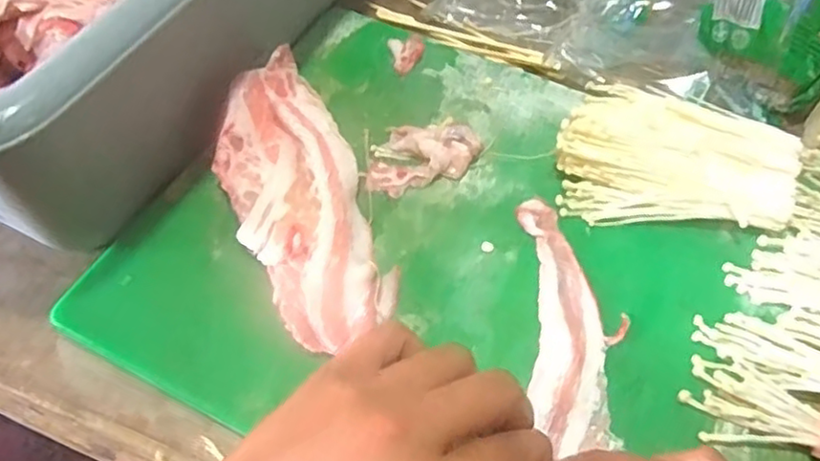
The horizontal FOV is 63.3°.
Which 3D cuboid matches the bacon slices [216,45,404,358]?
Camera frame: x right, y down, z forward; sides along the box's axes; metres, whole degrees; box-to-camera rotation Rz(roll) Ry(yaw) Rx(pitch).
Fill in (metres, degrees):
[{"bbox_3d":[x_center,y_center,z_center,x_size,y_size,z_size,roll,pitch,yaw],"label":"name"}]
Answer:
[{"bbox_3d":[-0.063,-0.019,0.382,0.078,0.038,0.192,-19,58,-14],"label":"bacon slices"}]

